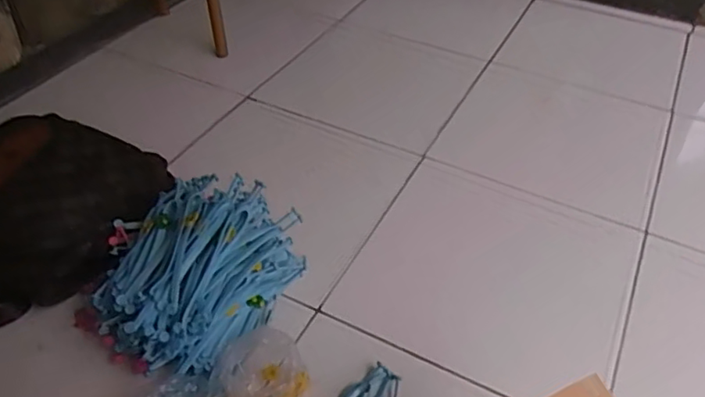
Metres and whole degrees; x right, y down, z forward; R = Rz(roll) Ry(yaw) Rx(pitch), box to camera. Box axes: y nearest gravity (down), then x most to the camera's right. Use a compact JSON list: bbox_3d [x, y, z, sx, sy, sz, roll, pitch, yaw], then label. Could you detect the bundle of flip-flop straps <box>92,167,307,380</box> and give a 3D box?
[{"bbox_3d":[-0.208,0.087,0.787,0.198,0.144,0.262,24,47,21],"label":"bundle of flip-flop straps"}]

